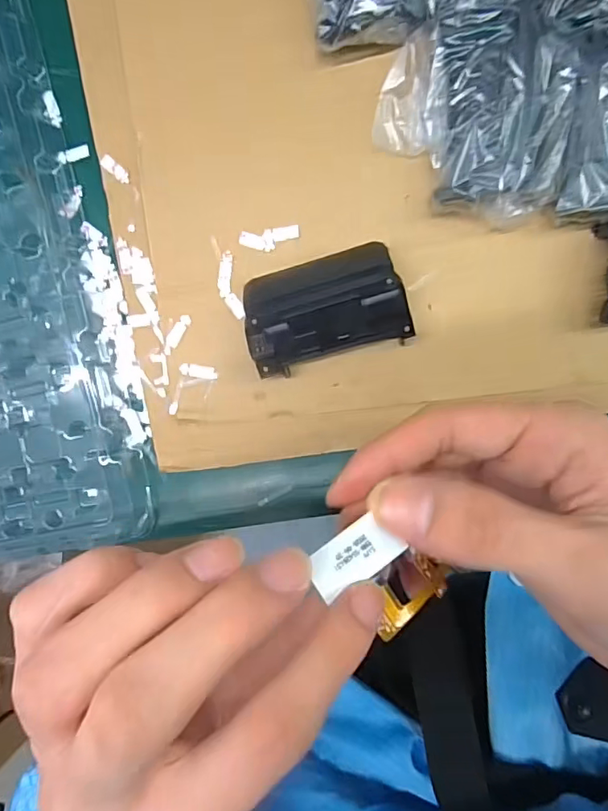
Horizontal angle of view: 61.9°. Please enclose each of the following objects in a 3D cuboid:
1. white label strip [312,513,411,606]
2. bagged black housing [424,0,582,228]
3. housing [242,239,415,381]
[{"bbox_3d":[0.015,0.047,0.158,0.028,0.004,0.016,-32,79,-17],"label":"white label strip"},{"bbox_3d":[0.082,-0.120,0.213,0.058,0.025,0.081,3,94,7],"label":"bagged black housing"},{"bbox_3d":[0.009,-0.044,0.231,0.070,0.023,0.045,-16,91,7],"label":"housing"}]

